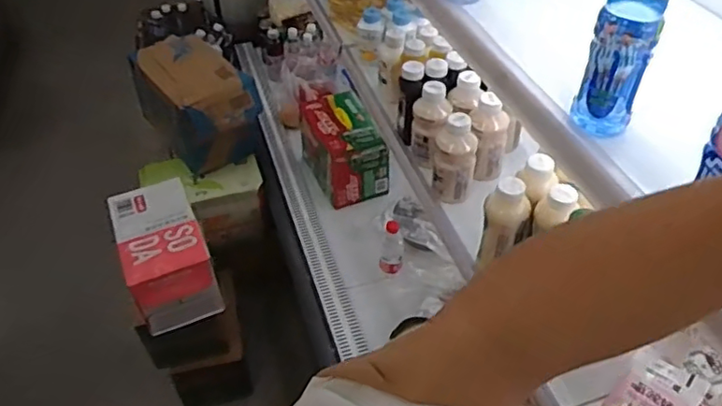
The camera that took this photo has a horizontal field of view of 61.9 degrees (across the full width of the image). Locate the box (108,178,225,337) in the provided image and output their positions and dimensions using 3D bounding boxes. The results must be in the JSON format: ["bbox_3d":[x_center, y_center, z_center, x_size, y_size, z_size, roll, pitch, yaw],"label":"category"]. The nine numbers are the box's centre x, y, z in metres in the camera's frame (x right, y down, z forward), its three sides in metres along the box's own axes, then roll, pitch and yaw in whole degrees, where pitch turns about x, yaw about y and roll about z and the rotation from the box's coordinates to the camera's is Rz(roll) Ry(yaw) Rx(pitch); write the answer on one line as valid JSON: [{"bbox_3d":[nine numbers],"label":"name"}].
[{"bbox_3d":[-0.479,0.139,1.485,0.186,0.235,0.302,-18,47,-18],"label":"box"}]

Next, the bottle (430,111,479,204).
[{"bbox_3d":[0.158,-0.074,1.024,0.072,0.147,0.063,6,44,7],"label":"bottle"}]

